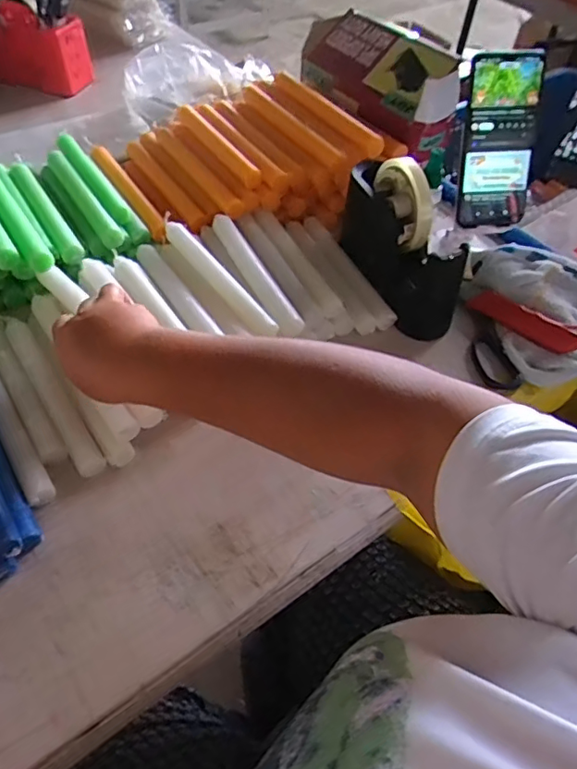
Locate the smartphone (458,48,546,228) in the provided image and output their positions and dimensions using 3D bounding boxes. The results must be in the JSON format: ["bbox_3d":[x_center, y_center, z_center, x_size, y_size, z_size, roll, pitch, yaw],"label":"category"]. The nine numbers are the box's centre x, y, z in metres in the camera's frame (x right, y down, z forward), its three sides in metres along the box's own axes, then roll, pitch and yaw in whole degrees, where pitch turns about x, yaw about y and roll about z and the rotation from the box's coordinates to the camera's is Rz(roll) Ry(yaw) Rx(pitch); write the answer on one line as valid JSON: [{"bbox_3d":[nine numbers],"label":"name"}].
[{"bbox_3d":[0.218,-0.248,0.568,0.070,0.163,0.017,-2,27,5],"label":"smartphone"}]

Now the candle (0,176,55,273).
[{"bbox_3d":[-0.297,-0.183,0.587,0.025,0.022,0.212,-27,57,-22],"label":"candle"}]

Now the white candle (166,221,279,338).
[{"bbox_3d":[-0.075,-0.110,0.555,0.020,0.028,0.202,-27,57,-21],"label":"white candle"}]

